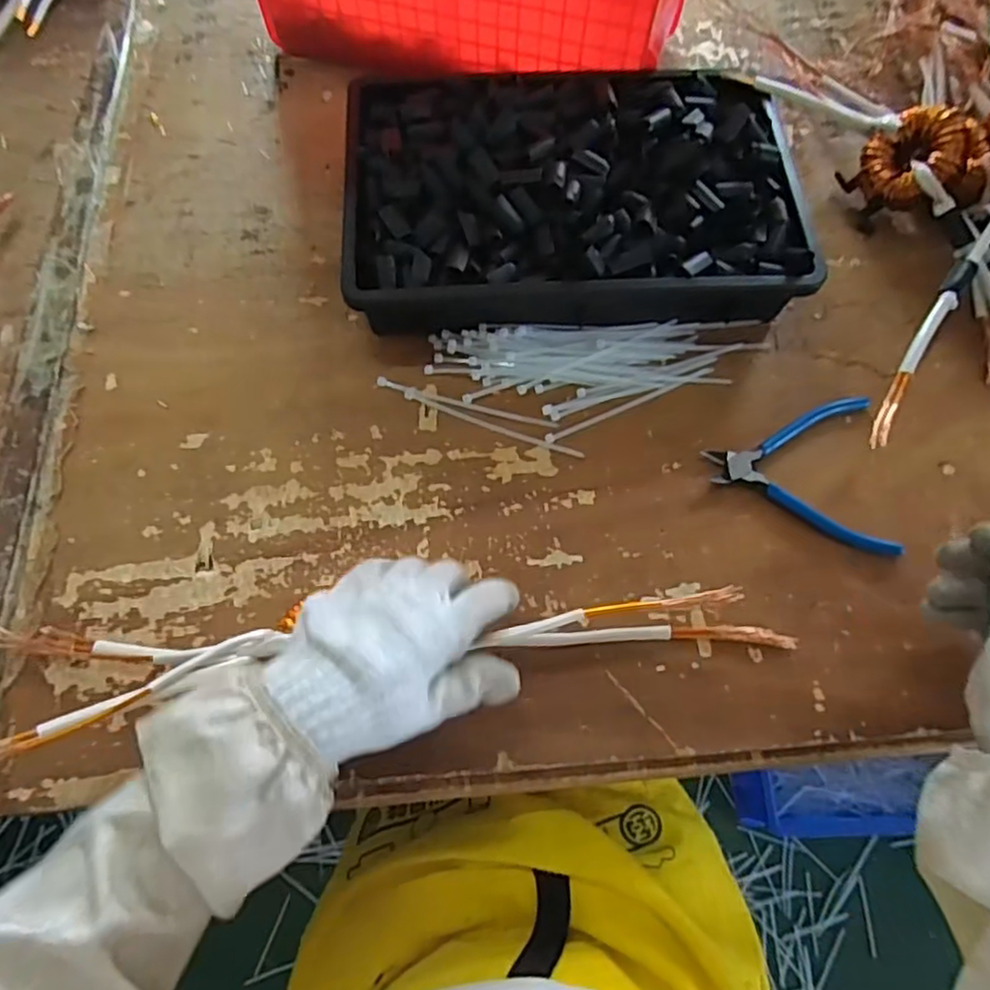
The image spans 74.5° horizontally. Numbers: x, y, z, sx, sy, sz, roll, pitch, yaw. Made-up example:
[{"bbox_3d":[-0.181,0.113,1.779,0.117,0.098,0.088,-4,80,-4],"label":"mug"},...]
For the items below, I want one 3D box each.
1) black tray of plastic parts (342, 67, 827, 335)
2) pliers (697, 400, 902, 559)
[{"bbox_3d":[0.060,-0.244,0.548,0.356,0.073,0.227,-4,67,-3],"label":"black tray of plastic parts"},{"bbox_3d":[0.227,-0.018,0.490,0.129,0.010,0.124,1,67,-1],"label":"pliers"}]

